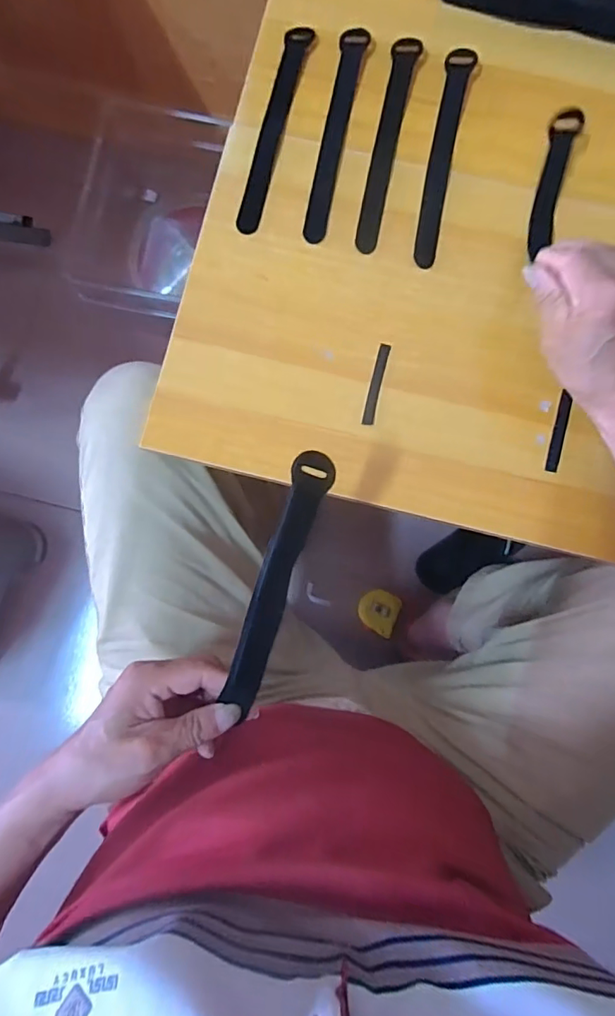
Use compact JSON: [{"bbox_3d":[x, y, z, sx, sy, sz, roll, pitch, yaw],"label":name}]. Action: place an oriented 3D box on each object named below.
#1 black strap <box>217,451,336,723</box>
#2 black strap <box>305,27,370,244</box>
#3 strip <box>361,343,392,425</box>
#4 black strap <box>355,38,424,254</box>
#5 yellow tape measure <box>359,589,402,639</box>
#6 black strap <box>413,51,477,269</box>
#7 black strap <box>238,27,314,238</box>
[{"bbox_3d":[-0.021,0.052,0.336,0.024,0.019,0.180,18,98,2],"label":"black strap"},{"bbox_3d":[0.024,-0.323,0.449,0.023,0.004,0.193,11,86,1],"label":"black strap"},{"bbox_3d":[0.057,-0.103,0.428,0.010,0.004,0.069,13,85,1],"label":"strip"},{"bbox_3d":[0.069,-0.314,0.447,0.022,0.008,0.193,11,85,1],"label":"black strap"},{"bbox_3d":[0.119,0.174,0.870,0.066,0.027,0.070,18,85,2],"label":"yellow tape measure"},{"bbox_3d":[0.116,-0.301,0.446,0.023,0.007,0.192,12,87,0],"label":"black strap"},{"bbox_3d":[-0.029,-0.330,0.449,0.022,0.004,0.193,13,85,1],"label":"black strap"}]

